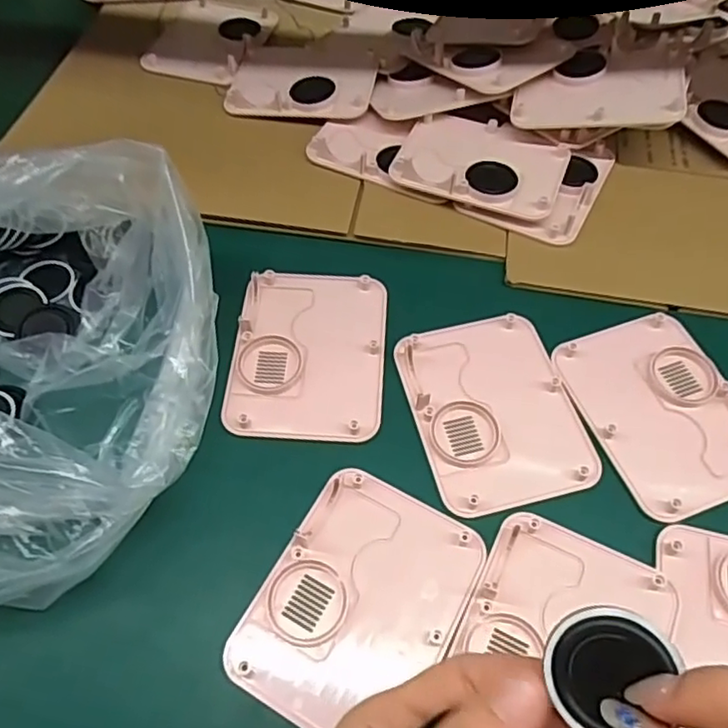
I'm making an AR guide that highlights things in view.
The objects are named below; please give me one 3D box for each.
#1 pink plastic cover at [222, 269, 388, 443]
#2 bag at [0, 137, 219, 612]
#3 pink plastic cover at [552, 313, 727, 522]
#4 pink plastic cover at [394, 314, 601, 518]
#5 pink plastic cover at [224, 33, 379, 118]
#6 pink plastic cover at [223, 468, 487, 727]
[{"bbox_3d":[-0.035,-0.009,0.404,0.096,0.010,0.122,3,58,2],"label":"pink plastic cover"},{"bbox_3d":[-0.200,0.001,0.334,0.220,0.108,0.262,21,60,12],"label":"bag"},{"bbox_3d":[0.186,0.027,0.384,0.096,0.010,0.124,-18,60,-11],"label":"pink plastic cover"},{"bbox_3d":[0.079,0.026,0.383,0.094,0.008,0.124,-12,59,-8],"label":"pink plastic cover"},{"bbox_3d":[-0.051,-0.260,0.551,0.123,0.015,0.118,7,58,4],"label":"pink plastic cover"},{"bbox_3d":[-0.002,0.124,0.324,0.094,0.010,0.124,27,62,16],"label":"pink plastic cover"}]

